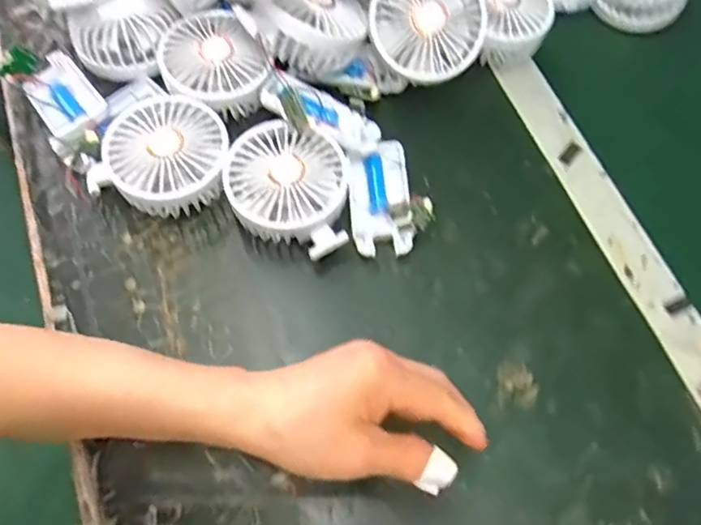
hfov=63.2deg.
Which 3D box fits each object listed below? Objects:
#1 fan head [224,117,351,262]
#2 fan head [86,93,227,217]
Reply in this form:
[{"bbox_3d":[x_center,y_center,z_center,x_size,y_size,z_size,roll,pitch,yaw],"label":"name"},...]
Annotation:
[{"bbox_3d":[-0.043,-0.051,0.416,0.090,0.051,0.080,17,66,5],"label":"fan head"},{"bbox_3d":[-0.133,-0.074,0.420,0.086,0.046,0.086,1,66,-2],"label":"fan head"}]

